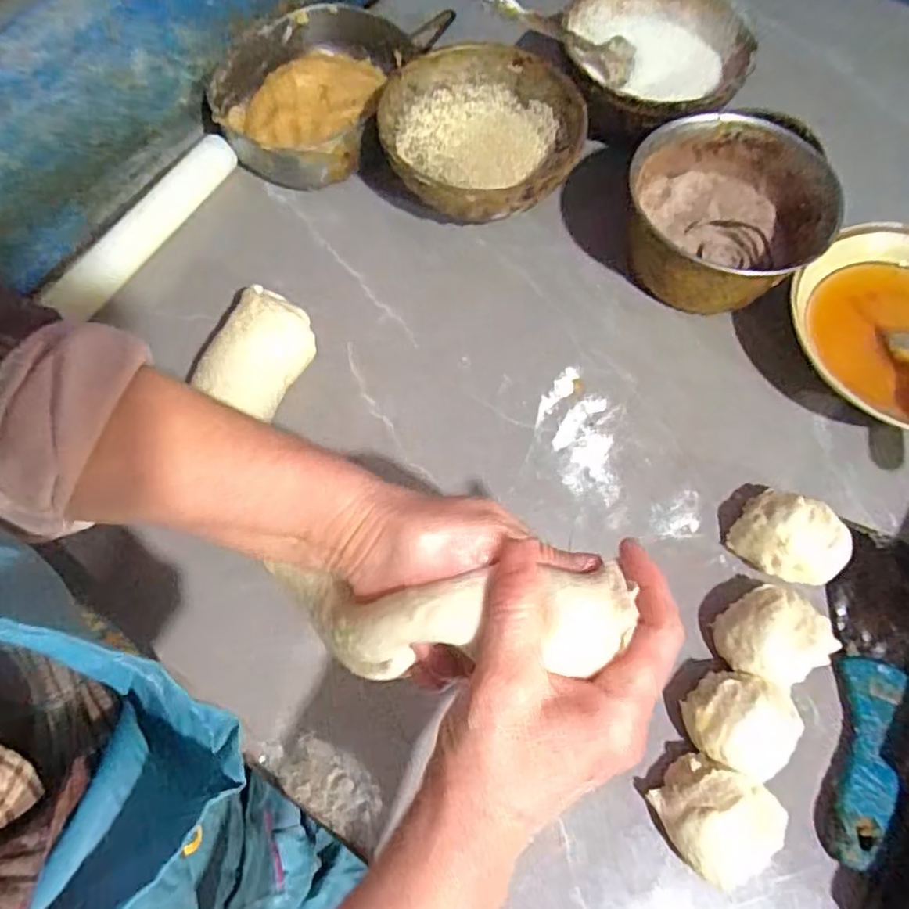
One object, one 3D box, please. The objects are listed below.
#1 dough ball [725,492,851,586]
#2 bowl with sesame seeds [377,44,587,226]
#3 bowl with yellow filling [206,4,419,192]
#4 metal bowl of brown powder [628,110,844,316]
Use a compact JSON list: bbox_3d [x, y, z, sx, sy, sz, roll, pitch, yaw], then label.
[{"bbox_3d":[0.214,0.052,0.394,0.062,0.036,0.056,30,74,10],"label":"dough ball"},{"bbox_3d":[0.020,-0.246,0.494,0.152,0.069,0.158,0,71,0],"label":"bowl with sesame seeds"},{"bbox_3d":[-0.120,-0.305,0.525,0.140,0.049,0.188,10,71,4],"label":"bowl with yellow filling"},{"bbox_3d":[0.195,-0.173,0.463,0.138,0.068,0.139,5,71,2],"label":"metal bowl of brown powder"}]

